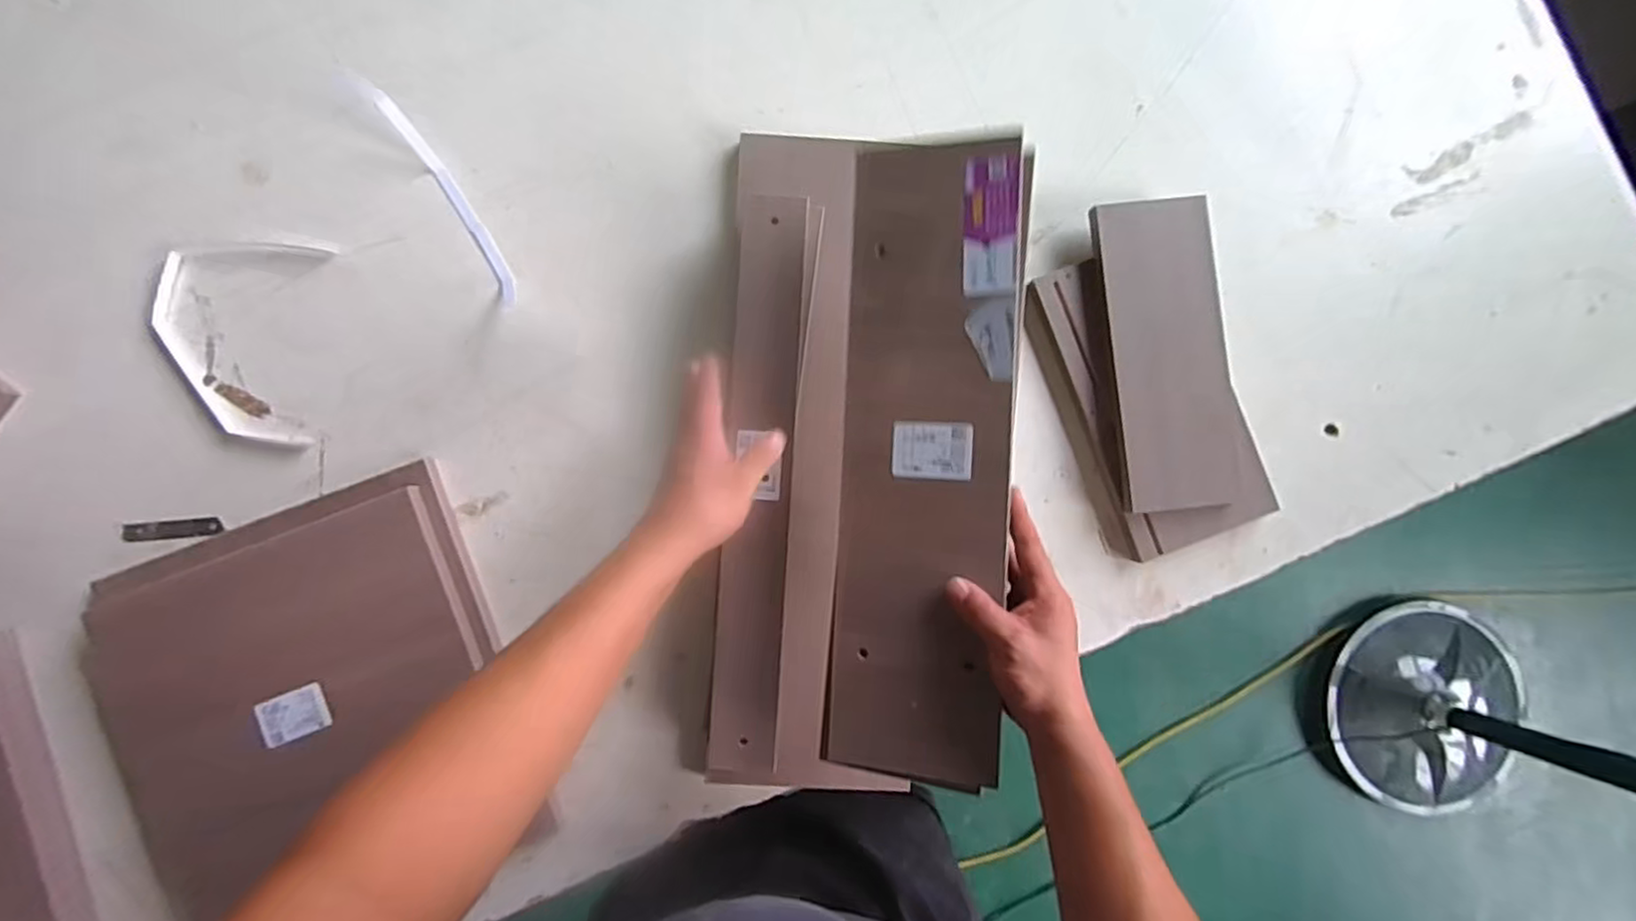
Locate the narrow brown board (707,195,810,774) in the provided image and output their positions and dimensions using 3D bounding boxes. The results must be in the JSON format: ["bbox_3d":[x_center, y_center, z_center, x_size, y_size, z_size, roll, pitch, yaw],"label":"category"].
[{"bbox_3d":[-0.053,0.017,0.629,0.057,0.019,0.521,4,87,-4],"label":"narrow brown board"}]

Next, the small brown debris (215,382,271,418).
[{"bbox_3d":[-0.569,-0.061,0.682,0.054,0.008,0.017,34,86,-2],"label":"small brown debris"}]

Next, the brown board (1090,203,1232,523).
[{"bbox_3d":[0.352,-0.106,0.685,0.120,0.024,0.303,-7,88,-4],"label":"brown board"}]

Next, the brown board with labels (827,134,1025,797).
[{"bbox_3d":[0.084,-0.004,0.547,0.130,0.015,0.487,3,88,18],"label":"brown board with labels"}]

